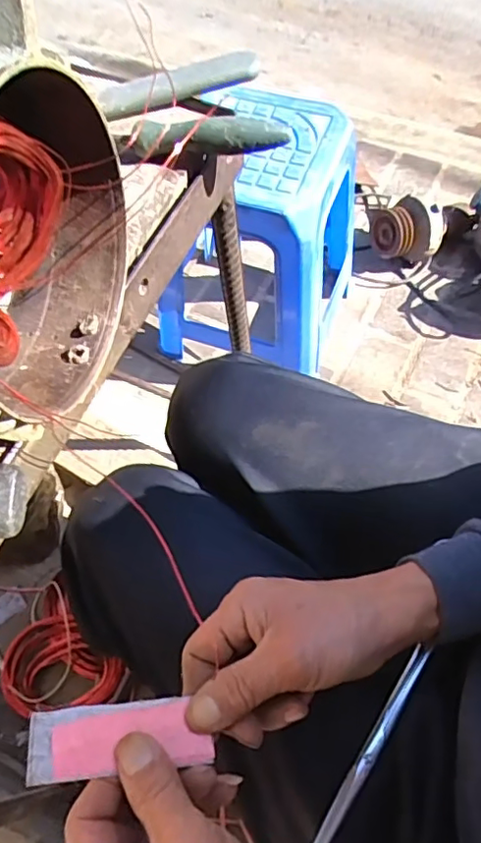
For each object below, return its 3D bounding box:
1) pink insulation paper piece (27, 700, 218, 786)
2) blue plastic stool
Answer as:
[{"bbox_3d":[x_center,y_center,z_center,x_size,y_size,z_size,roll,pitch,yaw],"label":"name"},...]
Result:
[{"bbox_3d":[-0.061,0.166,0.306,0.093,0.004,0.034,5,62,-17],"label":"pink insulation paper piece"},{"bbox_3d":[0.040,-0.345,1.110,0.314,0.457,0.345,21,66,12],"label":"blue plastic stool"}]

